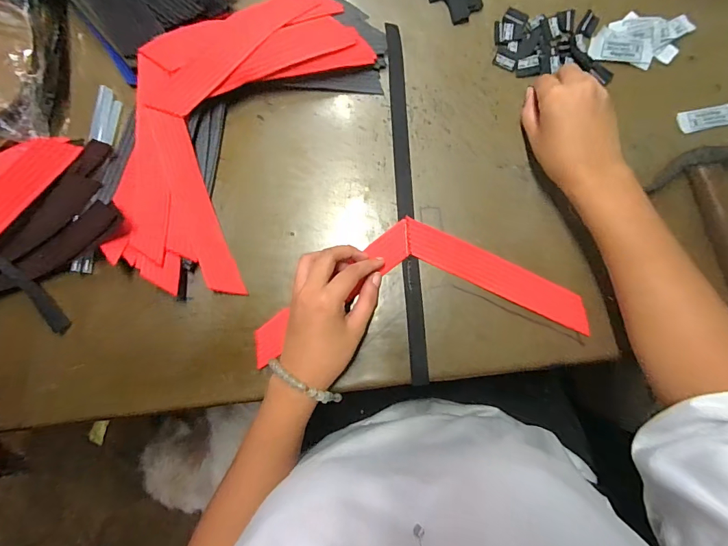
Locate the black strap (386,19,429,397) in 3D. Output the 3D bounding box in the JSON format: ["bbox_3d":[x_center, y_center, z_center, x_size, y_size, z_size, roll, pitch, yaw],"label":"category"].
[{"bbox_3d":[0.041,-0.075,0.407,0.016,0.006,0.362,-5,83,4],"label":"black strap"}]

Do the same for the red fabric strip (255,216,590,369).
[{"bbox_3d":[0.049,0.011,0.397,0.312,0.007,0.122,-5,83,1],"label":"red fabric strip"}]

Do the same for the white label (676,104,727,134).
[{"bbox_3d":[0.347,-0.156,0.407,0.060,0.005,0.022,-12,83,0],"label":"white label"}]

